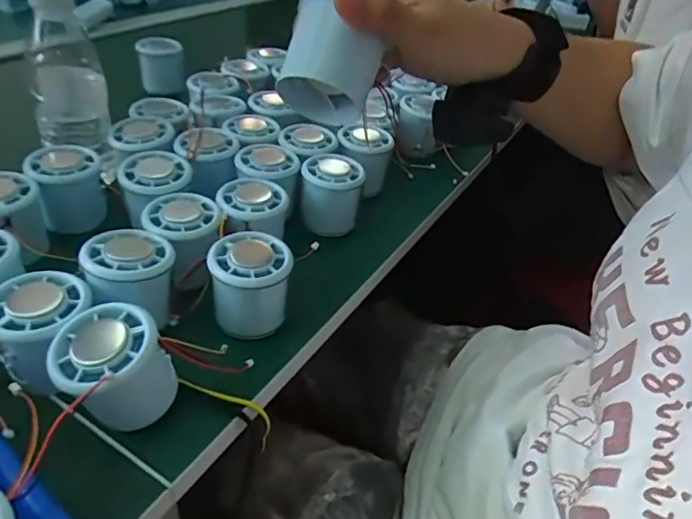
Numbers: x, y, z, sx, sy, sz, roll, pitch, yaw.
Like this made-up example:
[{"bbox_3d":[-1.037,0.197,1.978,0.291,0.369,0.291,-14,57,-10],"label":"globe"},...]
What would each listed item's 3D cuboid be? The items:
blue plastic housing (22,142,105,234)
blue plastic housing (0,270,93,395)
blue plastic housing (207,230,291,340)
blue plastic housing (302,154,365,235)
[{"bbox_3d":[-0.236,-0.061,0.448,0.052,0.059,0.061,-19,44,-30],"label":"blue plastic housing"},{"bbox_3d":[-0.184,0.043,0.323,0.056,0.052,0.056,5,37,-4],"label":"blue plastic housing"},{"bbox_3d":[-0.066,0.019,0.373,0.056,0.054,0.060,-9,40,-21],"label":"blue plastic housing"},{"bbox_3d":[-0.014,-0.061,0.484,0.055,0.057,0.058,5,37,-3],"label":"blue plastic housing"}]

